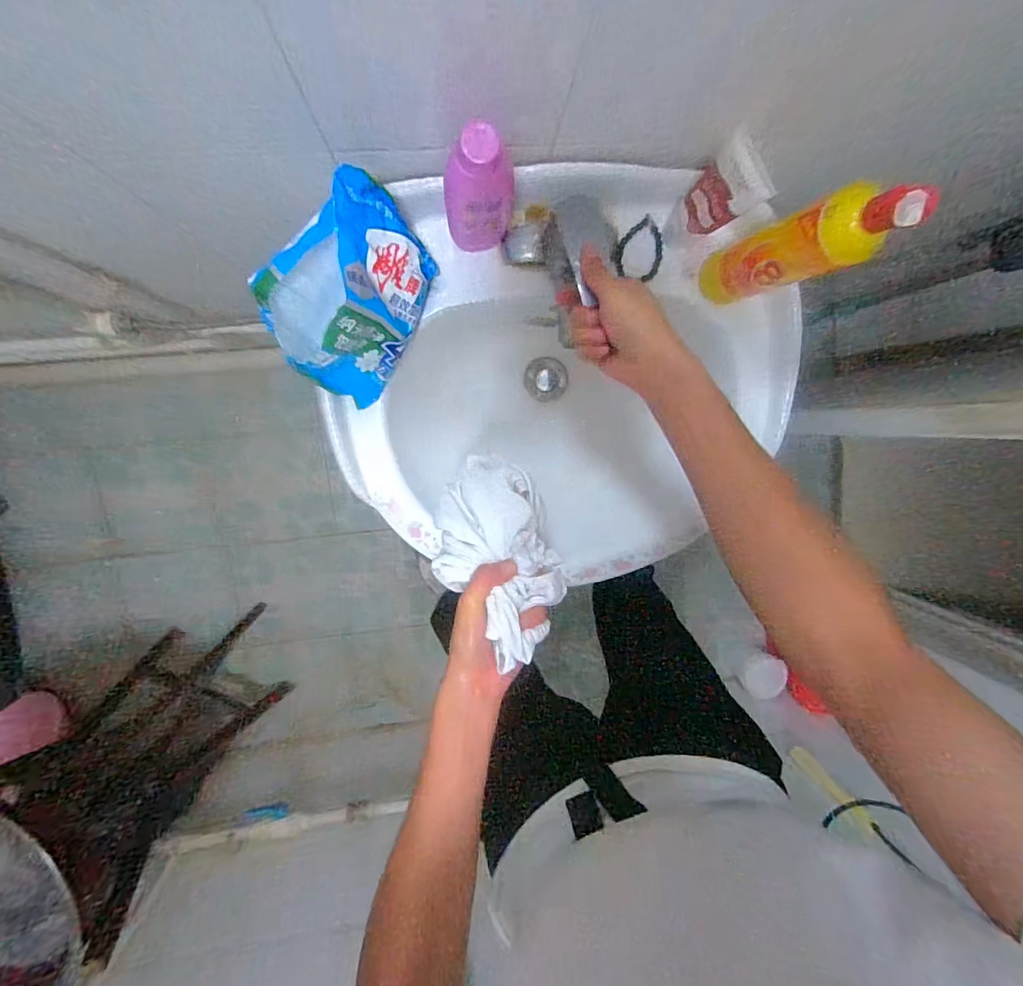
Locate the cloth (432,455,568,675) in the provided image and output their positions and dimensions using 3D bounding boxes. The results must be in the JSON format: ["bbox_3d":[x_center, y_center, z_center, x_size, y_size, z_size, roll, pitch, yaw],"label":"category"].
[{"bbox_3d":[-0.013,0.055,0.433,0.111,0.085,0.163,-26,99,-2],"label":"cloth"}]

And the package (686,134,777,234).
[{"bbox_3d":[0.190,-0.277,0.448,0.015,0.150,0.056,-28,99,-2],"label":"package"}]

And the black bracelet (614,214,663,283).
[{"bbox_3d":[0.149,-0.273,0.523,0.053,0.012,0.060,39,92,-9],"label":"black bracelet"}]

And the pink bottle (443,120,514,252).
[{"bbox_3d":[-0.027,-0.275,0.420,0.061,0.154,0.060,8,96,-7],"label":"pink bottle"}]

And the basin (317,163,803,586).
[{"bbox_3d":[0.059,-0.122,0.607,0.540,0.188,0.453,0,97,-6],"label":"basin"}]

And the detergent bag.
[{"bbox_3d":[-0.152,-0.188,0.443,0.114,0.125,0.176,34,93,-9],"label":"detergent bag"}]

